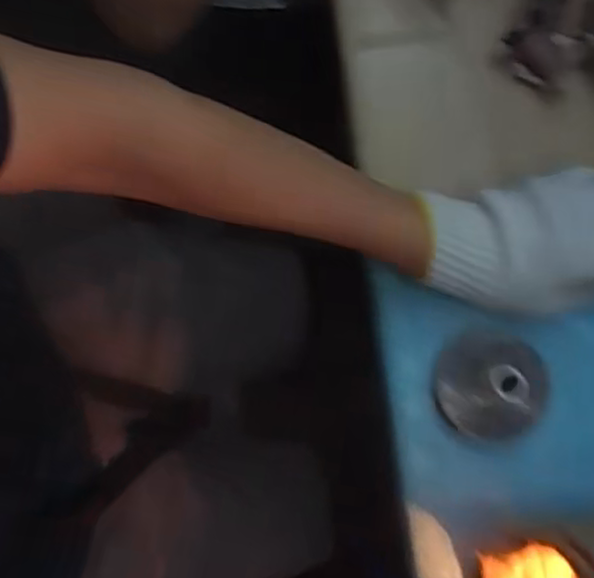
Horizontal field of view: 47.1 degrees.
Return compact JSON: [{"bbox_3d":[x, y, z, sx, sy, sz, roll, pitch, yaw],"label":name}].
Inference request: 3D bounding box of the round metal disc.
[{"bbox_3d":[0.138,0.069,0.480,0.075,0.059,0.070,0,80,1],"label":"round metal disc"}]

